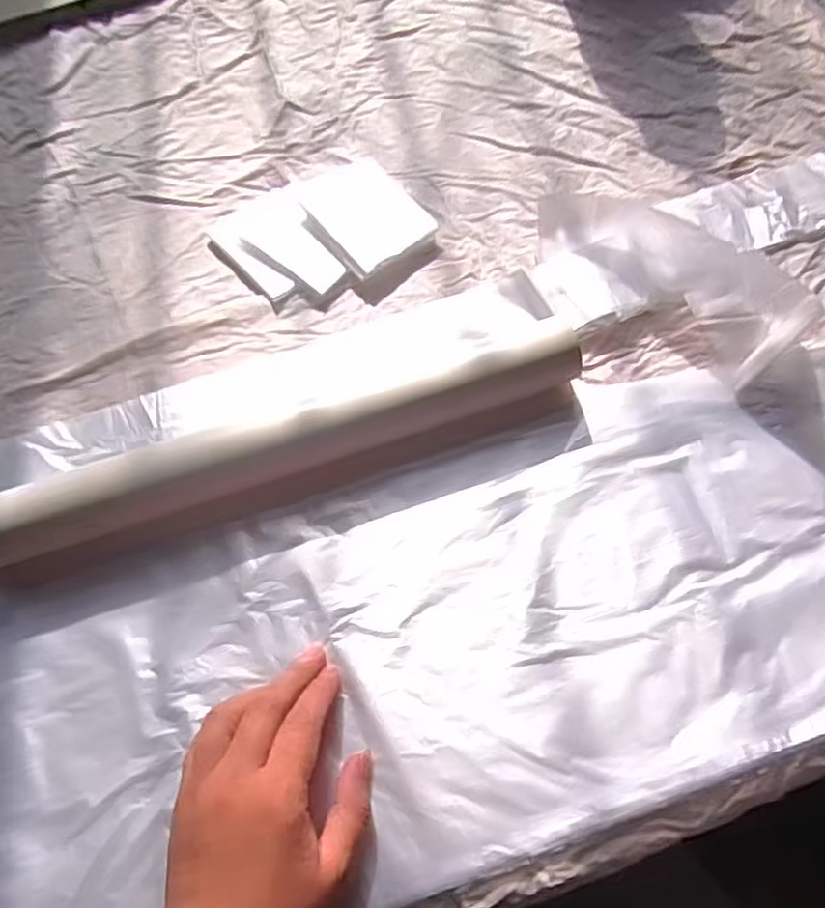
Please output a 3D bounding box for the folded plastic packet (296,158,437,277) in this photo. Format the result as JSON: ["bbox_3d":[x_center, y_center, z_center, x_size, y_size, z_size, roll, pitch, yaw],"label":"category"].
[{"bbox_3d":[-0.034,-0.170,0.494,0.073,0.014,0.103,-33,67,-12],"label":"folded plastic packet"}]

